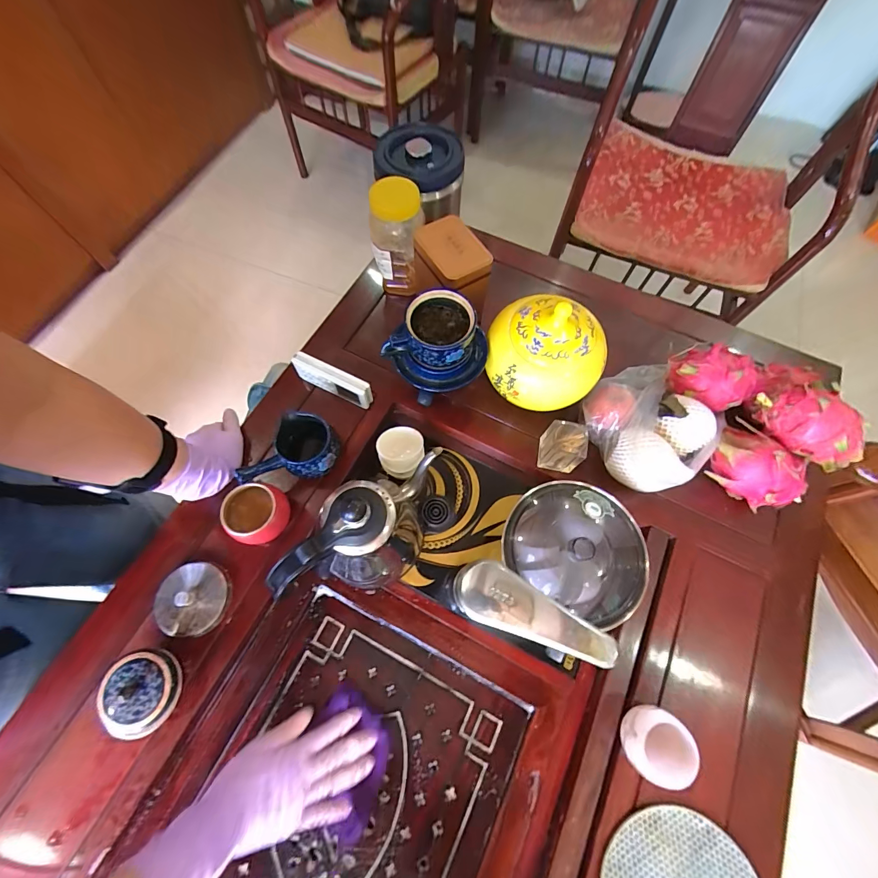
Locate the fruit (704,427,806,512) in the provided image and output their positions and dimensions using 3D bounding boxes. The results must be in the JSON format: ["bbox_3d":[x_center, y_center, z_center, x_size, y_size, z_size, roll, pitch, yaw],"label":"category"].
[{"bbox_3d":[0.408,0.042,0.487,0.069,0.071,0.110,-39,73,-16],"label":"fruit"}]

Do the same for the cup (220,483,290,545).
[{"bbox_3d":[-0.228,0.095,0.474,0.067,0.063,0.067,0,67,-1],"label":"cup"}]

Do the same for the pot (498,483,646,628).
[{"bbox_3d":[0.164,0.135,0.469,0.154,0.114,0.141,0,67,-1],"label":"pot"}]

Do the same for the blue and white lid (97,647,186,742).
[{"bbox_3d":[-0.312,0.267,0.396,0.067,0.022,0.074,-29,70,-12],"label":"blue and white lid"}]

